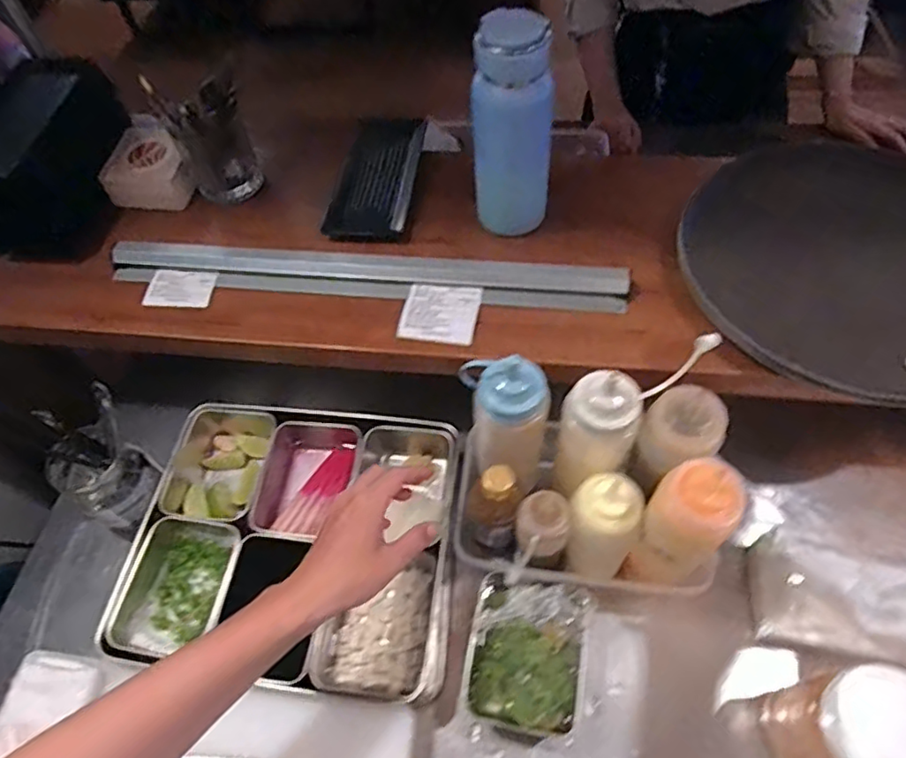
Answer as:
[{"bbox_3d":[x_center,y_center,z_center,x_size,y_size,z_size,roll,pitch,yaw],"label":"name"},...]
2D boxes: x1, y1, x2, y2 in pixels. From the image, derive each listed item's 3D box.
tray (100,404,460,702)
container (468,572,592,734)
[{"bbox_3d":[-0.169,0.170,0.660,0.355,0.069,0.298,6,58,9],"label":"tray"},{"bbox_3d":[0.072,0.264,0.577,0.107,0.054,0.125,8,58,10],"label":"container"}]

